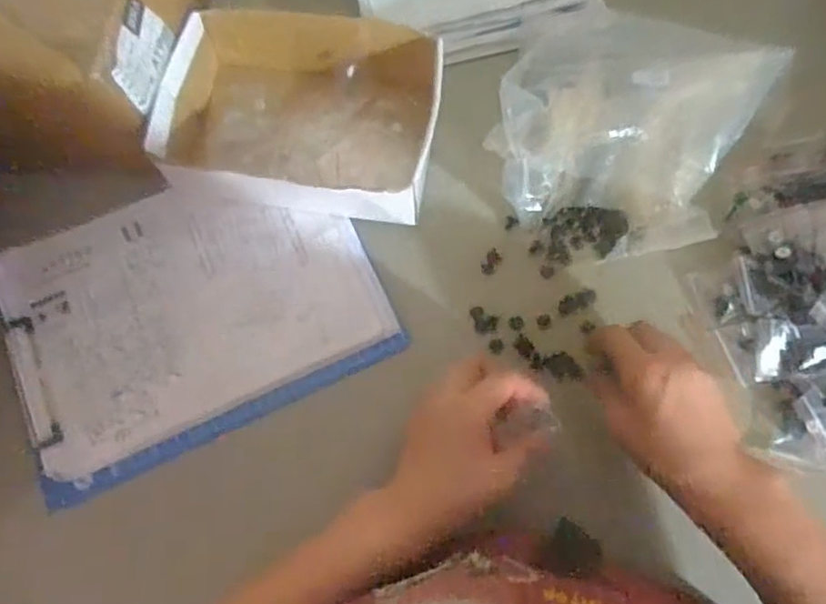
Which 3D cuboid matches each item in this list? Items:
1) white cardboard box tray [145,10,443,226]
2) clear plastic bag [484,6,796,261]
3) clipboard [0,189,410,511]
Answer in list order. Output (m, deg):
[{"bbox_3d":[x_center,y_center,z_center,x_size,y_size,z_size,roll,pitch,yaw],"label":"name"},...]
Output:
[{"bbox_3d":[-0.094,-0.178,0.536,0.235,0.062,0.186,8,73,4],"label":"white cardboard box tray"},{"bbox_3d":[0.169,-0.141,0.498,0.195,0.092,0.185,16,74,7],"label":"clear plastic bag"},{"bbox_3d":[-0.186,0.002,0.512,0.298,0.013,0.219,-24,73,-5],"label":"clipboard"}]

